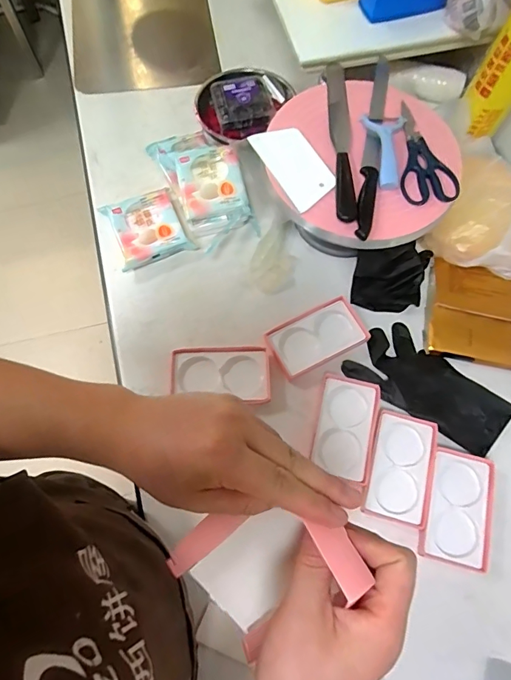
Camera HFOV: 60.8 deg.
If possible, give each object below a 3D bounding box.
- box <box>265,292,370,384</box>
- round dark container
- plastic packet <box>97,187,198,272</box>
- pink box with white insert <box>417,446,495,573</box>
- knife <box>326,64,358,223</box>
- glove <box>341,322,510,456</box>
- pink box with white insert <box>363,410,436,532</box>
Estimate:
[{"bbox_3d":[0.097,-0.005,0.680,0.149,0.022,0.082,-25,71,-9],"label":"box"},{"bbox_3d":[-0.029,-0.432,0.802,0.162,0.045,0.183,34,73,12],"label":"round dark container"},{"bbox_3d":[-0.180,-0.187,0.731,0.116,0.034,0.118,-24,71,-9],"label":"plastic packet"},{"bbox_3d":[0.281,0.232,0.599,0.086,0.017,0.146,19,70,7],"label":"pink box with white insert"},{"bbox_3d":[0.127,-0.303,0.649,0.031,0.011,0.295,1,69,0],"label":"knife"},{"bbox_3d":[0.269,0.069,0.665,0.237,0.010,0.122,35,73,12],"label":"glove"},{"bbox_3d":[0.204,0.179,0.615,0.085,0.016,0.145,16,70,6],"label":"pink box with white insert"}]

